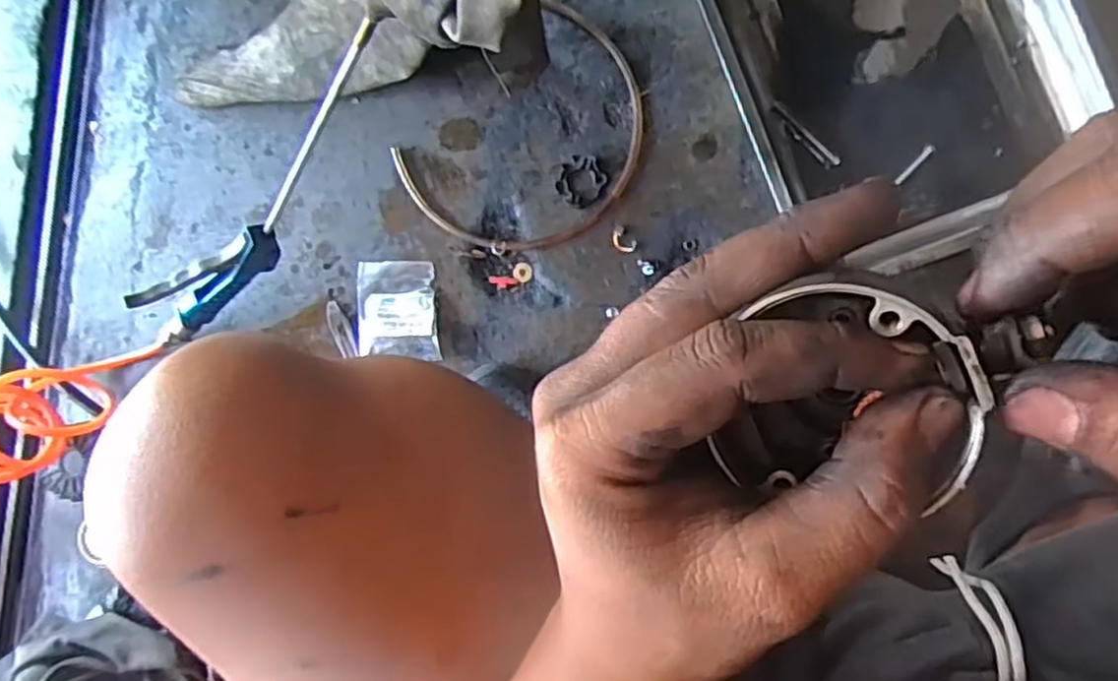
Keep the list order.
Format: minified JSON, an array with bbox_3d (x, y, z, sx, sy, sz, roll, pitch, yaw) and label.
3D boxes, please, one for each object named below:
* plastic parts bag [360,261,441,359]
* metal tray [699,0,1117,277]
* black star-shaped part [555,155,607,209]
[{"bbox_3d":[-0.145,-0.027,0.662,0.071,0.019,0.090,-5,90,9],"label":"plastic parts bag"},{"bbox_3d":[0.261,-0.238,0.590,0.250,0.039,0.338,-20,87,9],"label":"metal tray"},{"bbox_3d":[0.018,-0.138,0.641,0.041,0.004,0.041,-32,86,8],"label":"black star-shaped part"}]

